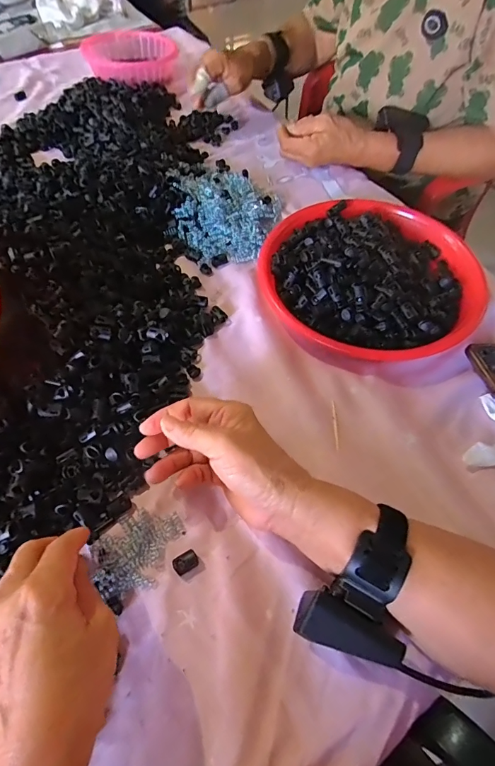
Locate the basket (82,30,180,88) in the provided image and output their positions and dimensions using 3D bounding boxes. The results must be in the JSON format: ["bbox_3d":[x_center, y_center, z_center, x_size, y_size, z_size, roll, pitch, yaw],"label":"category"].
[{"bbox_3d":[-0.223,-0.611,0.760,0.173,0.041,0.183,1,59,1],"label":"basket"}]

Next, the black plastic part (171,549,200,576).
[{"bbox_3d":[-0.050,0.144,0.321,0.019,0.009,0.013,-30,63,-16],"label":"black plastic part"}]

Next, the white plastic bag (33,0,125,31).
[{"bbox_3d":[-0.403,-0.878,0.921,0.158,0.045,0.191,27,63,16],"label":"white plastic bag"}]

